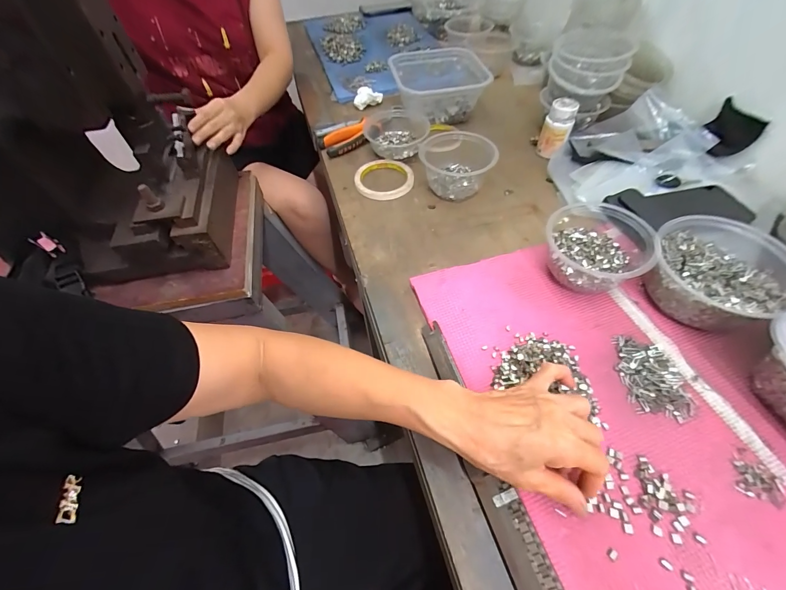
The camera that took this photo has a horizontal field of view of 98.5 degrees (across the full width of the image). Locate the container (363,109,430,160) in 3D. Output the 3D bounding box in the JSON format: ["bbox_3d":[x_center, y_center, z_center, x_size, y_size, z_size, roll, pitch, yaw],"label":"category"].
[{"bbox_3d":[0.005,-0.286,0.605,0.116,0.038,0.109,-1,55,4],"label":"container"}]

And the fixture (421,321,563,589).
[{"bbox_3d":[0.079,0.144,0.310,0.033,0.014,0.278,-15,54,-6],"label":"fixture"}]

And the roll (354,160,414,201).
[{"bbox_3d":[-0.014,-0.195,0.565,0.095,0.011,0.095,-2,55,3],"label":"roll"}]

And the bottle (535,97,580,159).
[{"bbox_3d":[0.272,-0.275,0.562,0.043,0.080,0.046,17,58,16],"label":"bottle"}]

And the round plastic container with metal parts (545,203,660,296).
[{"bbox_3d":[0.239,-0.053,0.408,0.106,0.065,0.096,21,59,18],"label":"round plastic container with metal parts"}]

